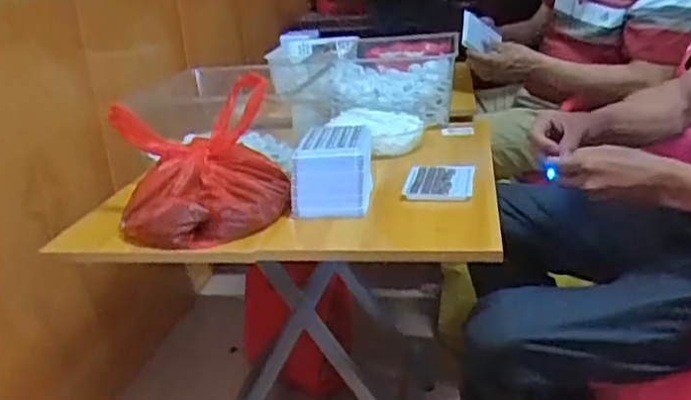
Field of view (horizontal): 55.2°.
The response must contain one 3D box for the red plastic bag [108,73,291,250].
[{"bbox_3d":[-0.194,-0.044,0.898,0.228,0.152,0.180,-9,21,-14],"label":"red plastic bag"}]

